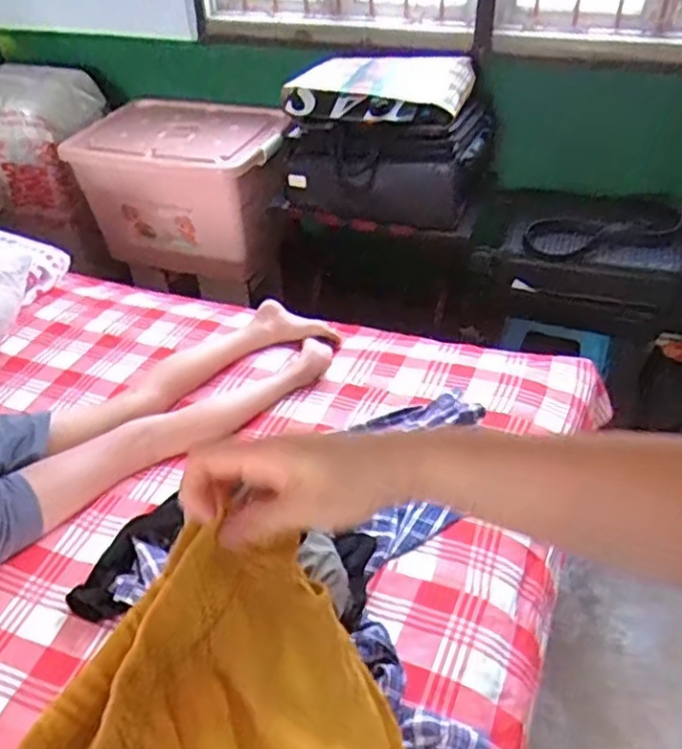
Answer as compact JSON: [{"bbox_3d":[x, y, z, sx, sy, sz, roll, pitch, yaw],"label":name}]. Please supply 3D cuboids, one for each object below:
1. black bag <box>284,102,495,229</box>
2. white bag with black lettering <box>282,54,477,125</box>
[{"bbox_3d":[0.132,-0.607,1.869,0.505,0.270,0.319,13,44,18],"label":"black bag"},{"bbox_3d":[0.102,-0.771,1.762,0.457,0.076,0.331,15,59,19],"label":"white bag with black lettering"}]

